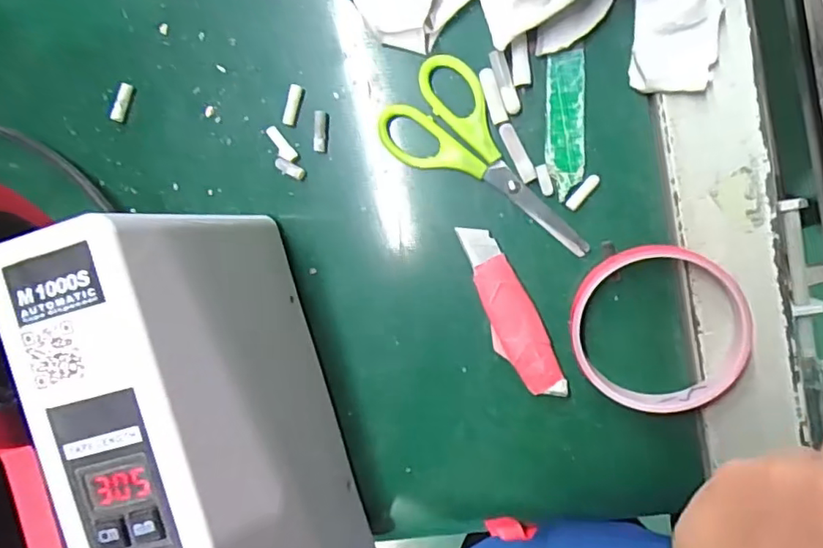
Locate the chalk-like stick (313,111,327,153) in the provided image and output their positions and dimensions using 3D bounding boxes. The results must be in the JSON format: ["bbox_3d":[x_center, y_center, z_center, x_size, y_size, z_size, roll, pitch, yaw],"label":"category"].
[{"bbox_3d":[-0.052,-0.080,0.328,0.007,0.005,0.023,2,94,8],"label":"chalk-like stick"}]

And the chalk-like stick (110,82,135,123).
[{"bbox_3d":[-0.171,-0.101,0.344,0.006,0.007,0.023,22,97,6],"label":"chalk-like stick"}]

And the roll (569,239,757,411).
[{"bbox_3d":[0.127,0.029,0.301,0.084,0.020,0.088,1,94,8],"label":"roll"}]

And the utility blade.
[{"bbox_3d":[0.053,0.021,0.315,0.027,0.011,0.099,-22,91,9],"label":"utility blade"}]

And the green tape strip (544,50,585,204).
[{"bbox_3d":[0.081,-0.079,0.307,0.020,0.004,0.074,0,94,8],"label":"green tape strip"}]

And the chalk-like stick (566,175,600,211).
[{"bbox_3d":[0.091,-0.043,0.309,0.007,0.004,0.022,40,98,4],"label":"chalk-like stick"}]

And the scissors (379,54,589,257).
[{"bbox_3d":[0.044,-0.057,0.314,0.129,0.005,0.058,43,99,3],"label":"scissors"}]

